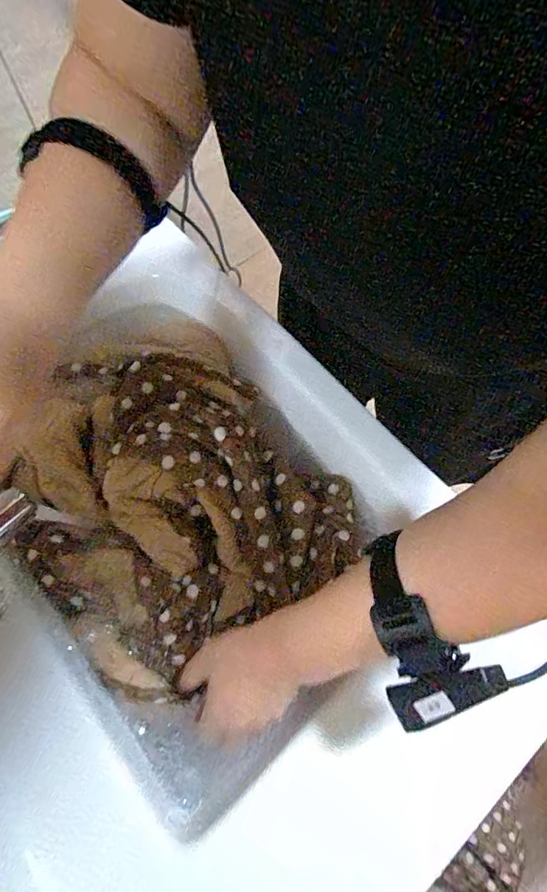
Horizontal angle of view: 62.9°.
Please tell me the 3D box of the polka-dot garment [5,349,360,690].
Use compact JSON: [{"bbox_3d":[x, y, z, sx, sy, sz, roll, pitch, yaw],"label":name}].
[{"bbox_3d":[-0.109,0.054,0.454,0.290,0.096,0.316,0,67,0],"label":"polka-dot garment"}]

